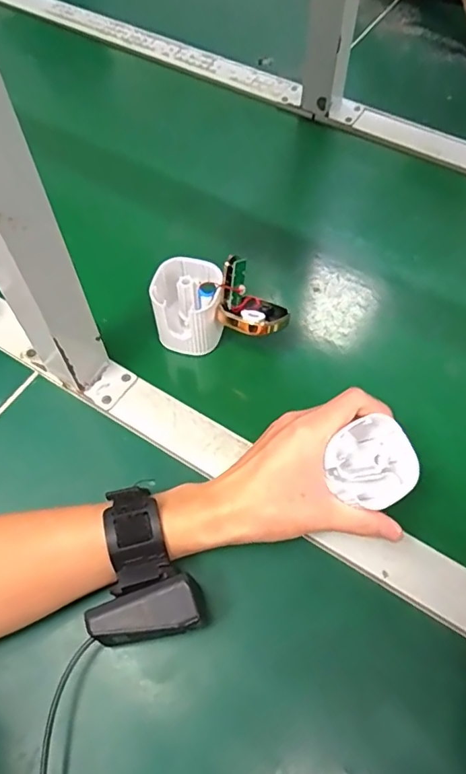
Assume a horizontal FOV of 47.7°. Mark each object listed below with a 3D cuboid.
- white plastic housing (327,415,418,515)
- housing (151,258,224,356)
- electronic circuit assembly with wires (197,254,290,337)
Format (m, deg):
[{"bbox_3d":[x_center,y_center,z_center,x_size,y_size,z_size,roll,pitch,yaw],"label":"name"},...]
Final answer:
[{"bbox_3d":[0.091,0.050,0.340,0.056,0.025,0.052,-34,77,-8],"label":"white plastic housing"},{"bbox_3d":[-0.037,-0.068,0.443,0.054,0.061,0.058,0,60,0],"label":"housing"},{"bbox_3d":[0.012,-0.072,0.424,0.068,0.042,0.049,30,64,16],"label":"electronic circuit assembly with wires"}]

